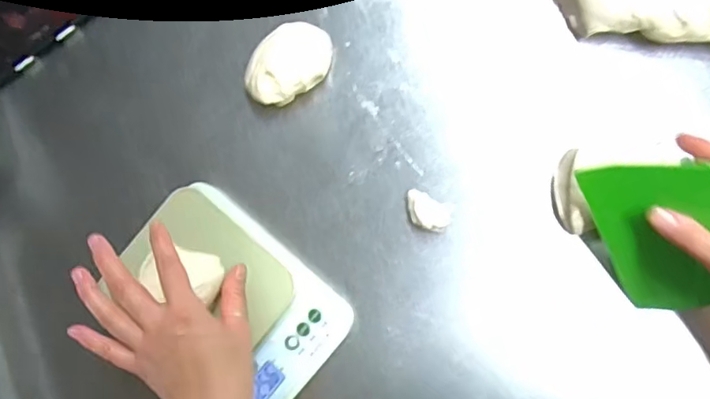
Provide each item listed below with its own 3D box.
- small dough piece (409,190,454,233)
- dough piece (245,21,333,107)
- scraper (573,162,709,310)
[{"bbox_3d":[0.062,0.010,0.458,0.039,0.020,0.027,20,87,9],"label":"small dough piece"},{"bbox_3d":[-0.058,-0.120,0.483,0.058,0.033,0.082,44,91,9],"label":"dough piece"},{"bbox_3d":[0.224,0.030,0.387,0.008,0.088,0.125,-39,108,-37],"label":"scraper"}]

